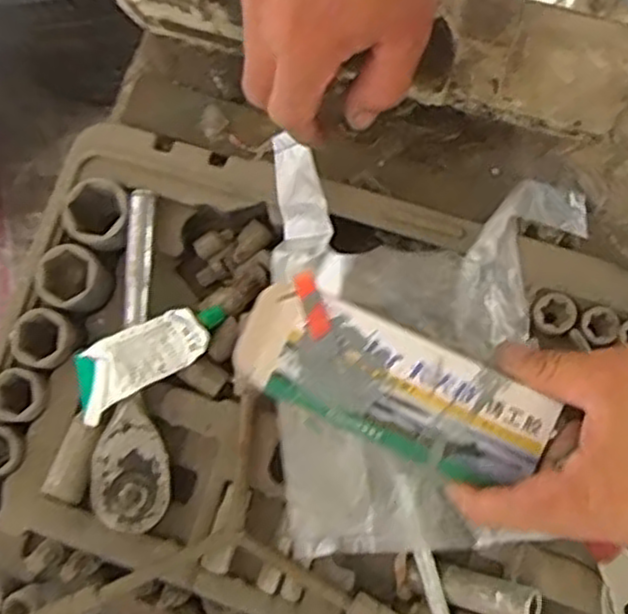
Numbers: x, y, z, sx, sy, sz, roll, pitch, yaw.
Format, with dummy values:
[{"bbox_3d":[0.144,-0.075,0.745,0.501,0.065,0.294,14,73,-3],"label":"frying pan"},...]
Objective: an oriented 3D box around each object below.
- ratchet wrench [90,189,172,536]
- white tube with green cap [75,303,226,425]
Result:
[{"bbox_3d":[-0.104,0.029,0.446,0.040,0.025,0.202,0,81,6],"label":"ratchet wrench"},{"bbox_3d":[-0.100,0.027,0.449,0.097,0.021,0.037,-36,79,-1],"label":"white tube with green cap"}]

